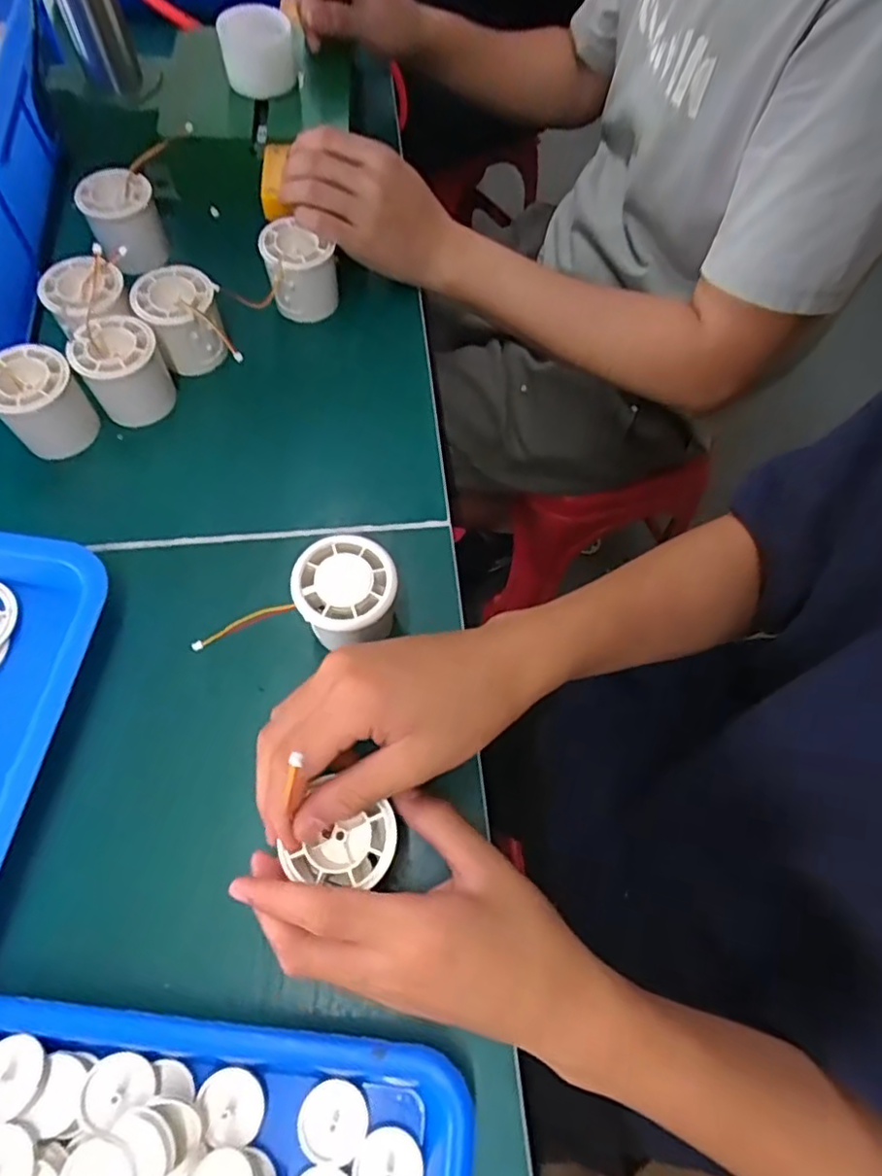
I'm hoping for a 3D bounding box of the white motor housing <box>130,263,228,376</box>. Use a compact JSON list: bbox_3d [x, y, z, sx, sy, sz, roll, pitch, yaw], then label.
[{"bbox_3d":[-0.185,-0.185,0.465,0.055,0.070,0.058,-14,67,-9],"label":"white motor housing"}]

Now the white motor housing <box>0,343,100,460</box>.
[{"bbox_3d":[-0.265,-0.122,0.425,0.051,0.056,0.047,1,65,-2],"label":"white motor housing"}]

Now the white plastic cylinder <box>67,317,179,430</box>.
[{"bbox_3d":[-0.214,-0.144,0.440,0.055,0.060,0.060,-30,70,-15],"label":"white plastic cylinder"}]

